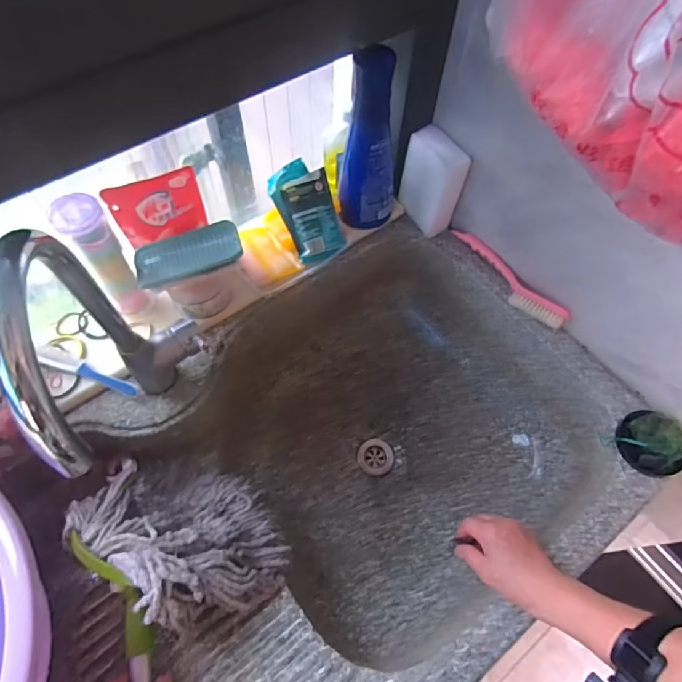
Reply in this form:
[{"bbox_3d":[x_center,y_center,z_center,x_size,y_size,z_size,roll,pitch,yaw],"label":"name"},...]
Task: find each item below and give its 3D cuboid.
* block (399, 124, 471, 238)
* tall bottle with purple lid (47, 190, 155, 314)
[{"bbox_3d":[0.137,-0.241,0.697,0.038,0.142,0.088,-29,66,-17],"label":"block"},{"bbox_3d":[-0.294,-0.102,0.581,0.049,0.178,0.049,-27,65,-16],"label":"tall bottle with purple lid"}]

